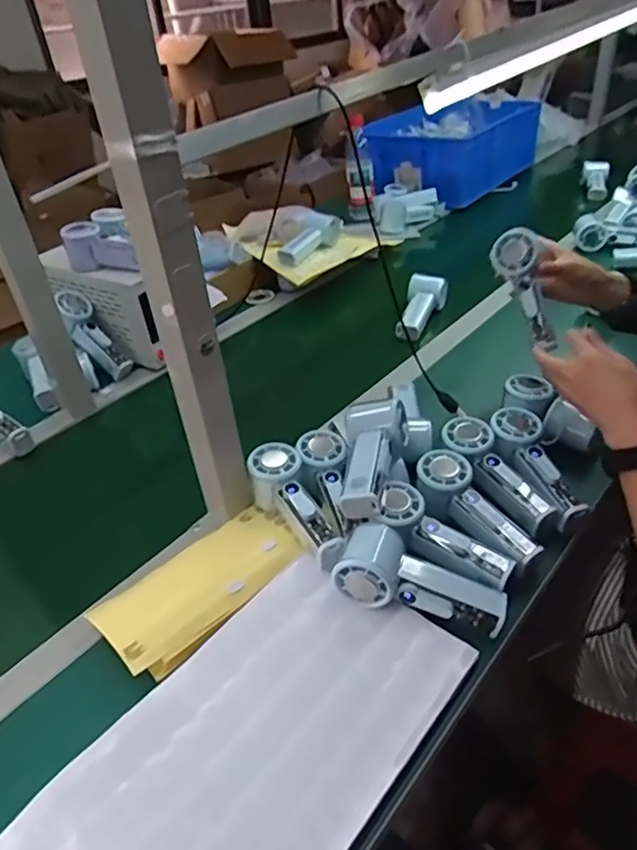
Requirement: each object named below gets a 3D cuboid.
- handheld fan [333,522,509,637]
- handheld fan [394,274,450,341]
[{"bbox_3d":[0.095,0.142,0.542,0.156,0.052,0.067,20,43,4],"label":"handheld fan"},{"bbox_3d":[0.171,-0.198,0.988,0.066,0.048,0.132,16,65,25],"label":"handheld fan"}]

